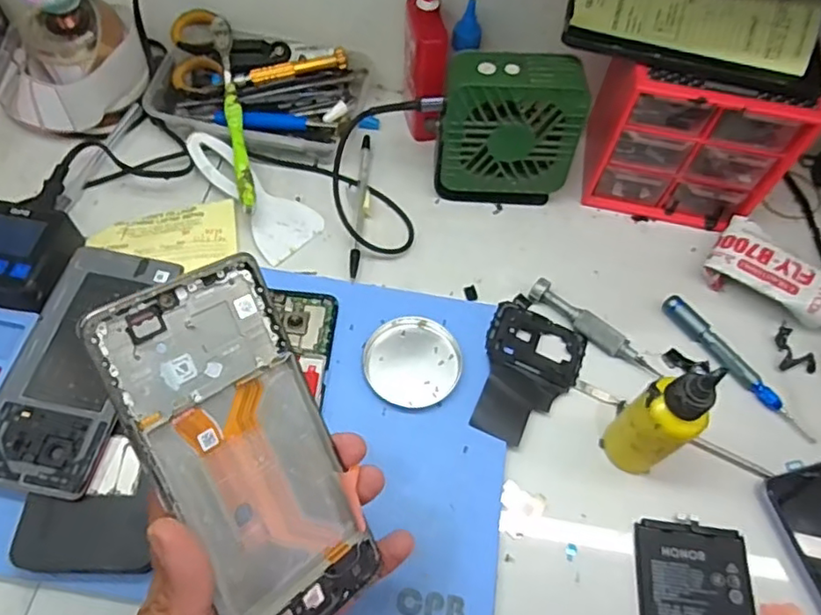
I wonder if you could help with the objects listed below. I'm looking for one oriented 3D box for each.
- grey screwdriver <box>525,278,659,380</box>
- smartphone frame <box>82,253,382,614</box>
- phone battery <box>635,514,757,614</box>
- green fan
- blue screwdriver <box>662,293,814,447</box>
[{"bbox_3d":[0.128,0.015,0.430,0.102,0.017,0.015,37,65,16],"label":"grey screwdriver"},{"bbox_3d":[-0.067,0.062,0.256,0.073,0.007,0.157,-32,106,-40],"label":"smartphone frame"},{"bbox_3d":[0.164,0.170,0.348,0.065,0.006,0.094,7,61,0],"label":"phone battery"},{"bbox_3d":[0.070,-0.127,0.454,0.097,0.110,0.042,2,61,-3],"label":"green fan"},{"bbox_3d":[0.225,0.042,0.425,0.015,0.014,0.127,-31,68,-20],"label":"blue screwdriver"}]

